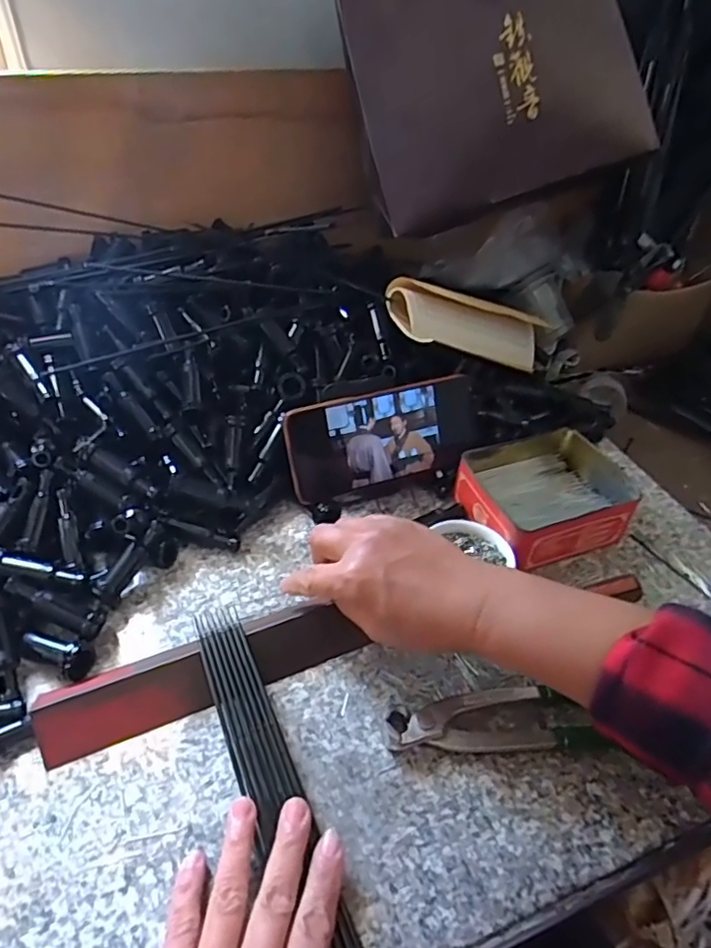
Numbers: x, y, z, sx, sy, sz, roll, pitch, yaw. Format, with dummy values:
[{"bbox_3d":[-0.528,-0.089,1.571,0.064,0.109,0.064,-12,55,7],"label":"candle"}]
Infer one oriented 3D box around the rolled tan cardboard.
[{"bbox_3d":[0.132,-0.154,0.628,0.228,0.051,0.055,4,34,-41],"label":"rolled tan cardboard"}]

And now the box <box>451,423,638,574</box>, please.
[{"bbox_3d":[0.156,0.015,0.506,0.130,0.045,0.119,-15,45,-19],"label":"box"}]

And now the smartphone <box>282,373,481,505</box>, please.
[{"bbox_3d":[0.028,-0.031,0.499,0.169,0.079,0.008,-14,17,-17],"label":"smartphone"}]

